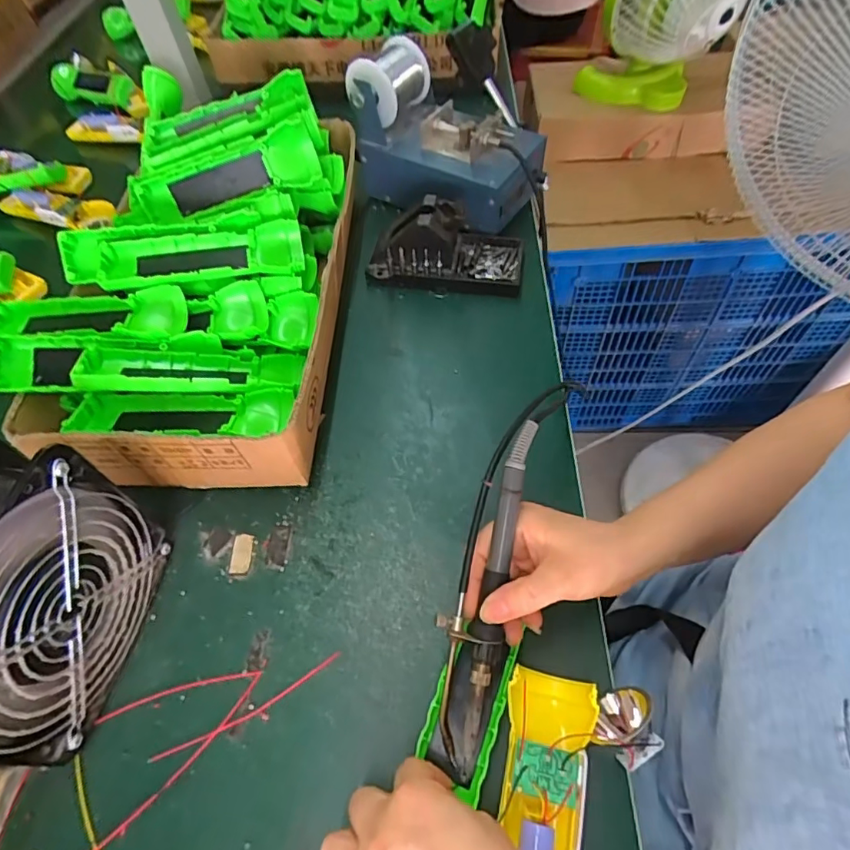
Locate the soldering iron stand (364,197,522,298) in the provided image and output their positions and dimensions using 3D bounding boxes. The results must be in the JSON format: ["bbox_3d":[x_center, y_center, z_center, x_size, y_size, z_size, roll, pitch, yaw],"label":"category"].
[{"bbox_3d":[0.022,-0.188,0.525,0.159,0.074,0.077,2,57,3],"label":"soldering iron stand"}]

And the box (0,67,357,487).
[{"bbox_3d":[-0.216,-0.147,0.471,0.274,0.131,0.396,1,59,2],"label":"box"}]

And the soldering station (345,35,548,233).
[{"bbox_3d":[0.023,-0.324,0.567,0.207,0.119,0.126,28,62,18],"label":"soldering station"}]

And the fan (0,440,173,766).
[{"bbox_3d":[-0.230,0.103,0.299,0.064,0.148,0.152,7,58,6],"label":"fan"}]

